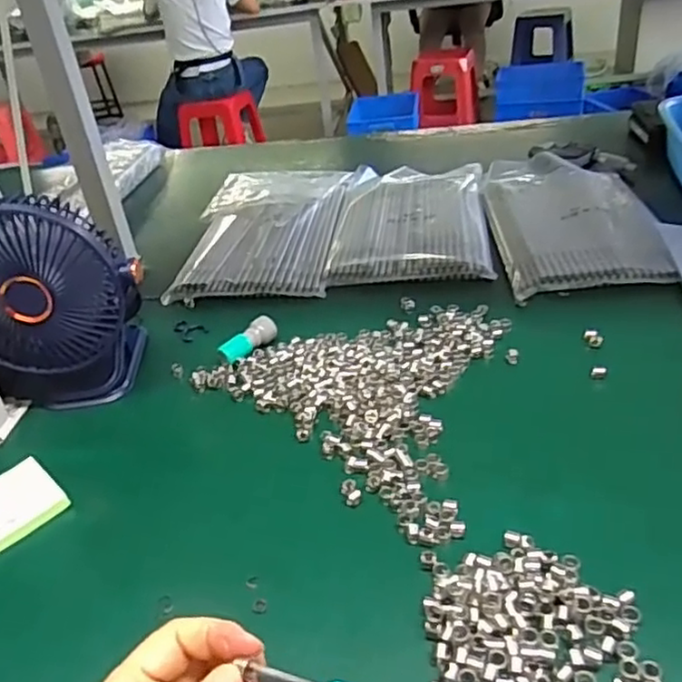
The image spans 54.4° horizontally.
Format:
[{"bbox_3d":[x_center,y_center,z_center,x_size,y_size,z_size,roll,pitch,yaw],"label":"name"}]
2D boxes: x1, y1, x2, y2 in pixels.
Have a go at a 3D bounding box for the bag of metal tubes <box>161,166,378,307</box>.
[{"bbox_3d":[-0.091,-0.156,0.846,0.197,0.027,0.336,1,34,13],"label":"bag of metal tubes"}]

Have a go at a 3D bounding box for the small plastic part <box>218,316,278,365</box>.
[{"bbox_3d":[-0.087,-0.002,0.629,0.021,0.017,0.060,22,44,37],"label":"small plastic part"}]

